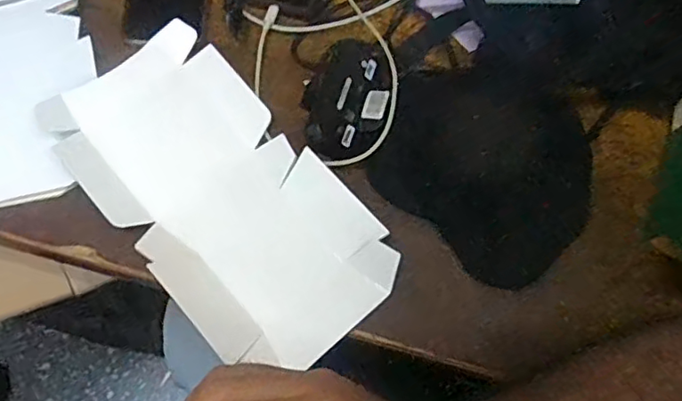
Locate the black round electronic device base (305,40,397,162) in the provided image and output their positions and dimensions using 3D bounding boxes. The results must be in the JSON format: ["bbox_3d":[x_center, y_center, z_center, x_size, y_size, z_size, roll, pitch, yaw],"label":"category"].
[{"bbox_3d":[0.009,-0.094,0.540,0.073,0.029,0.122,12,68,2],"label":"black round electronic device base"}]

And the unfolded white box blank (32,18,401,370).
[{"bbox_3d":[-0.104,-0.004,0.516,0.171,0.029,0.318,-39,75,-16],"label":"unfolded white box blank"}]

